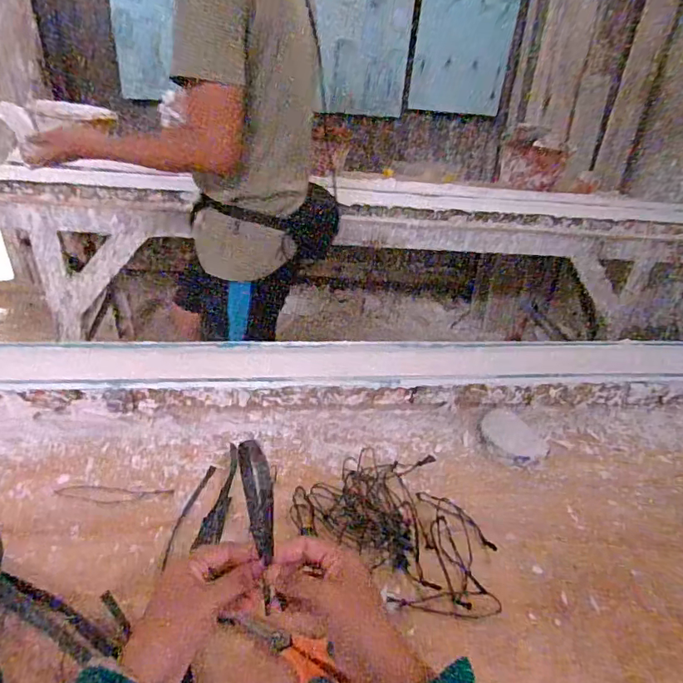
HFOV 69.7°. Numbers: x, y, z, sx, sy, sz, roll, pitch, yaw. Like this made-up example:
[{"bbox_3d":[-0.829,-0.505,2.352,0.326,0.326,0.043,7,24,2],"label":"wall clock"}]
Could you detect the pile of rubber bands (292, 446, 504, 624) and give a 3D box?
[{"bbox_3d":[0.053,0.196,0.547,0.208,0.017,0.186,6,32,1],"label":"pile of rubber bands"}]

